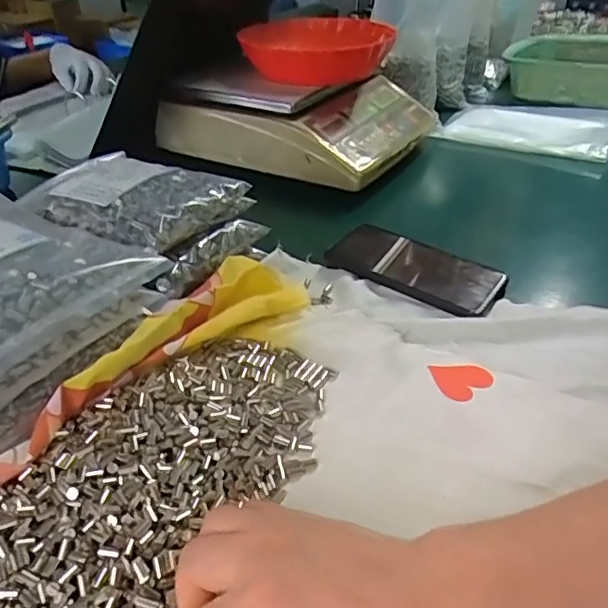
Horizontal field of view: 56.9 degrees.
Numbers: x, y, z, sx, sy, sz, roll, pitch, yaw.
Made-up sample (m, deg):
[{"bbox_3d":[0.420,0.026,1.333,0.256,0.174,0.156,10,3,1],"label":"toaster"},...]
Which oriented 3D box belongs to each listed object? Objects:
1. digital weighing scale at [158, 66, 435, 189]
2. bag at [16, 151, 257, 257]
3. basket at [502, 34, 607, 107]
[{"bbox_3d":[-0.009,-0.272,0.816,0.311,0.097,0.311,15,35,26],"label":"digital weighing scale"},{"bbox_3d":[-0.156,-0.098,0.509,0.167,0.040,0.142,20,41,26],"label":"bag"},{"bbox_3d":[0.524,-0.424,1.006,0.272,0.083,0.263,19,40,25],"label":"basket"}]

